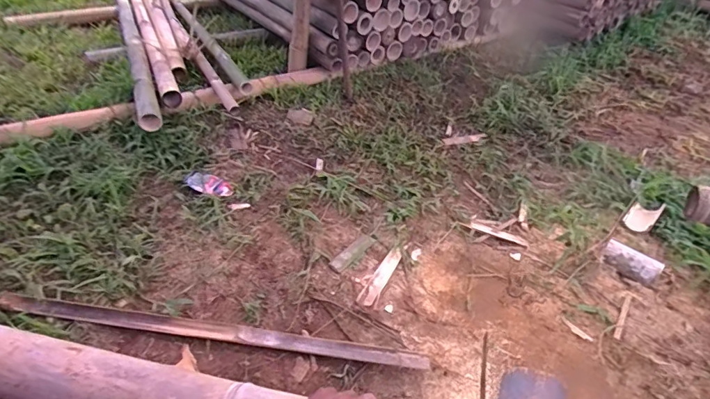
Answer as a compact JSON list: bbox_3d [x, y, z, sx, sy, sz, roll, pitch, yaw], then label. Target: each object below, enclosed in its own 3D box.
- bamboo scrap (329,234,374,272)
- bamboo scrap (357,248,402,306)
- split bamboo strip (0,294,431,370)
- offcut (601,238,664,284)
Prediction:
[{"bbox_3d":[-0.005,0.125,1.068,0.039,0.007,0.147,29,43,24],"label":"bamboo scrap"},{"bbox_3d":[0.061,0.174,1.027,0.036,0.008,0.192,23,41,18],"label":"bamboo scrap"},{"bbox_3d":[-0.272,0.251,0.863,0.811,0.022,0.043,9,39,1],"label":"split bamboo strip"},{"bbox_3d":[0.685,0.159,1.119,0.131,0.046,0.075,31,44,25],"label":"offcut"}]

